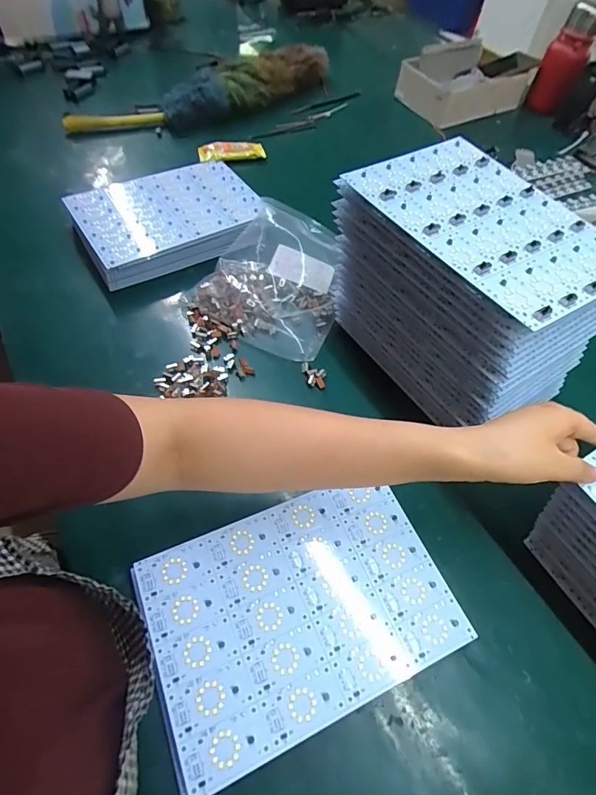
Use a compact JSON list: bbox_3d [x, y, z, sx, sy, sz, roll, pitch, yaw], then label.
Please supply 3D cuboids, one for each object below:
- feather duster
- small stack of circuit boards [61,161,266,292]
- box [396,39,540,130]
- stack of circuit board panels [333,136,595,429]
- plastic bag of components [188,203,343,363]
[{"bbox_3d":[-0.158,-0.616,0.840,0.581,0.067,0.117,-28,63,-20],"label":"feather duster"},{"bbox_3d":[-0.186,-0.262,0.625,0.249,0.049,0.176,-23,62,-18],"label":"small stack of circuit boards"},{"bbox_3d":[0.341,-0.663,0.890,0.289,0.098,0.153,-29,64,-21],"label":"box"},{"bbox_3d":[0.169,-0.114,0.456,0.150,0.180,0.243,-28,63,-20],"label":"stack of circuit board panels"},{"bbox_3d":[-0.033,-0.166,0.572,0.187,0.054,0.226,14,57,5],"label":"plastic bag of components"}]

